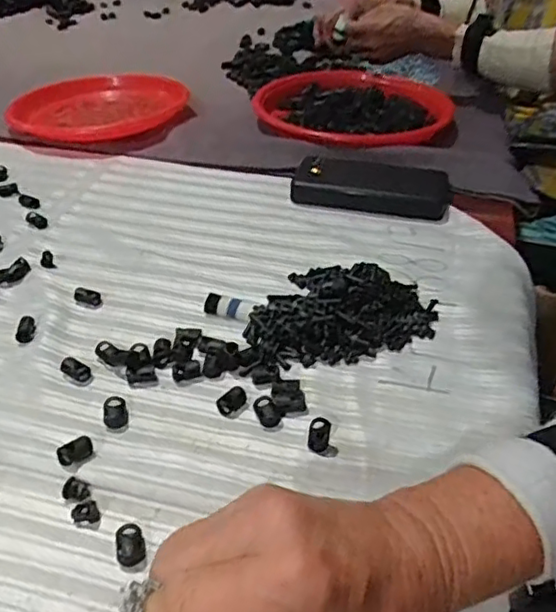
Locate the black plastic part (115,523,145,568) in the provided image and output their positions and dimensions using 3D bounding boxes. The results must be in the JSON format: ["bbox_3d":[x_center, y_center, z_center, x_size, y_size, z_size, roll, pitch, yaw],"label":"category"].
[{"bbox_3d":[-0.079,0.128,0.338,0.015,0.008,0.022,-9,39,-13],"label":"black plastic part"}]

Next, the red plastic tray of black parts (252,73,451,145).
[{"bbox_3d":[0.078,-0.218,0.707,0.223,0.039,0.163,13,40,15],"label":"red plastic tray of black parts"}]

